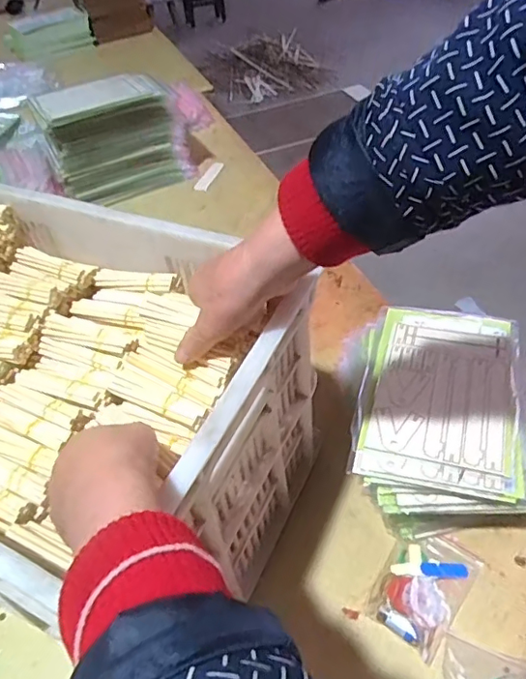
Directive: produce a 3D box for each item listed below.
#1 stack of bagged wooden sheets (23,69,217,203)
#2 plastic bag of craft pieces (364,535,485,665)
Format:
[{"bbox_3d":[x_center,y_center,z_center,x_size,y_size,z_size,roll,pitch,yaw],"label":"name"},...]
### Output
[{"bbox_3d":[-0.252,-0.383,1.027,0.290,0.172,0.115,-17,47,-10],"label":"stack of bagged wooden sheets"},{"bbox_3d":[0.154,0.232,0.516,0.067,0.018,0.110,28,55,29],"label":"plastic bag of craft pieces"}]

